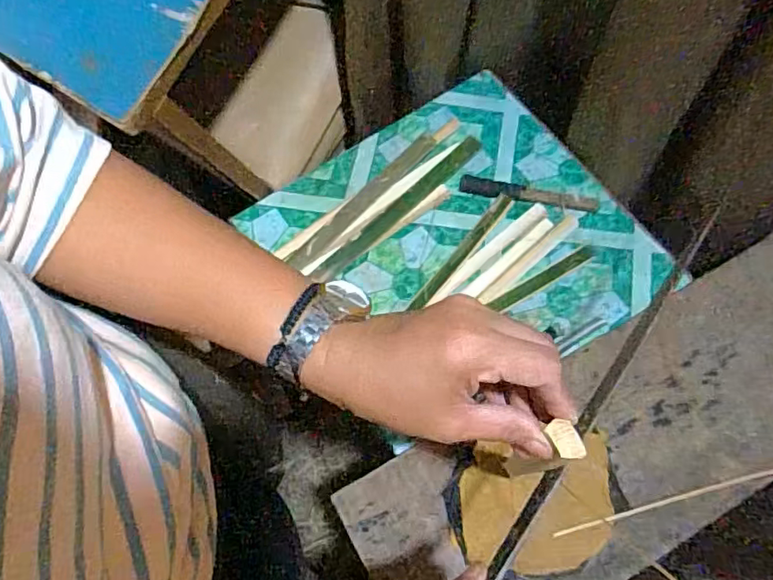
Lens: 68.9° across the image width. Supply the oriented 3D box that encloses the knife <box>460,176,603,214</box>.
[{"bbox_3d":[0.180,-0.121,0.714,0.173,0.010,0.023,10,69,4],"label":"knife"}]

